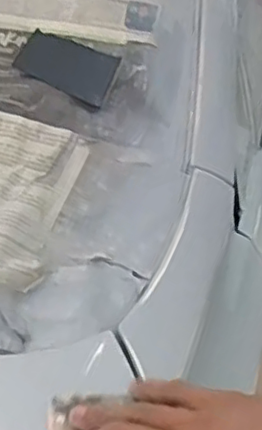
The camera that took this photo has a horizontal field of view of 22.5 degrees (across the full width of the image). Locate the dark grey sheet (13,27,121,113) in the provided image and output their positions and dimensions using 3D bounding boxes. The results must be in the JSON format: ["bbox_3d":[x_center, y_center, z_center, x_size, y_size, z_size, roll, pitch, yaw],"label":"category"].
[{"bbox_3d":[-0.076,-0.179,0.784,0.111,0.012,0.076,23,63,0],"label":"dark grey sheet"}]

